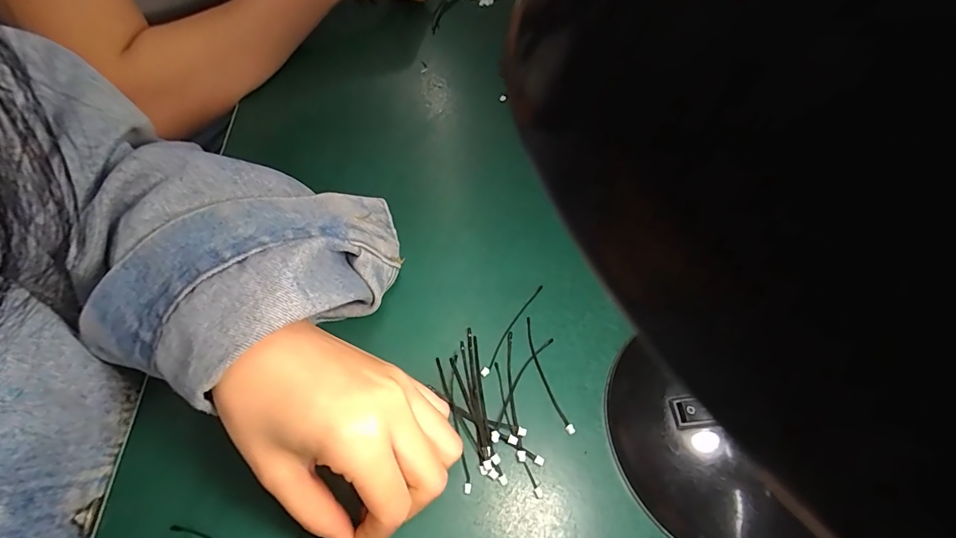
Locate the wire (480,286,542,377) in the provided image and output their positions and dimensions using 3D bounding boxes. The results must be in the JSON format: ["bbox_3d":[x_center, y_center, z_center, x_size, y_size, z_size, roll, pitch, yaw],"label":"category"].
[{"bbox_3d":[0.022,0.036,0.269,0.005,0.004,0.072,27,59,16],"label":"wire"}]

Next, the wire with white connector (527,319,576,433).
[{"bbox_3d":[0.040,0.060,0.254,0.007,0.004,0.072,-13,57,-11],"label":"wire with white connector"}]

